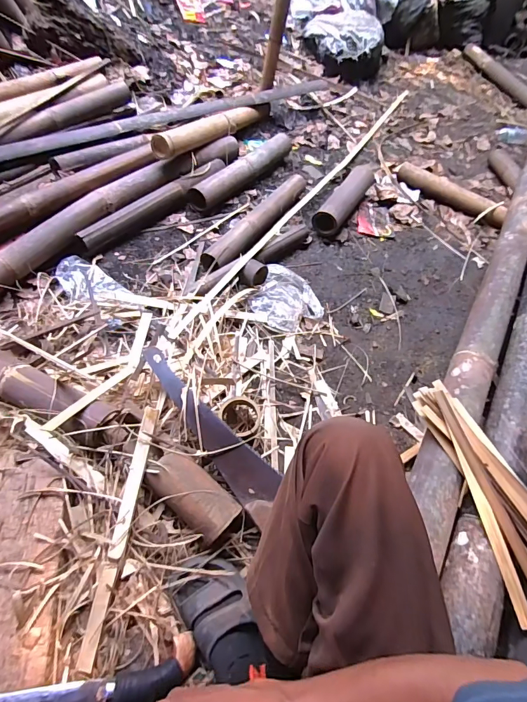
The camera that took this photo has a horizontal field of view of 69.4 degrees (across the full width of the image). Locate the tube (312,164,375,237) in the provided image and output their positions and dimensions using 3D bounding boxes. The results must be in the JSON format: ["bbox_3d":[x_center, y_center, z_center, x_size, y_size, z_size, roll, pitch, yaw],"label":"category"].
[{"bbox_3d":[0.266,-0.497,1.231,0.081,0.070,0.362,26,56,14],"label":"tube"}]

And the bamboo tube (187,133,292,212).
[{"bbox_3d":[-0.058,-0.607,1.253,0.071,0.070,0.478,35,59,19],"label":"bamboo tube"}]

